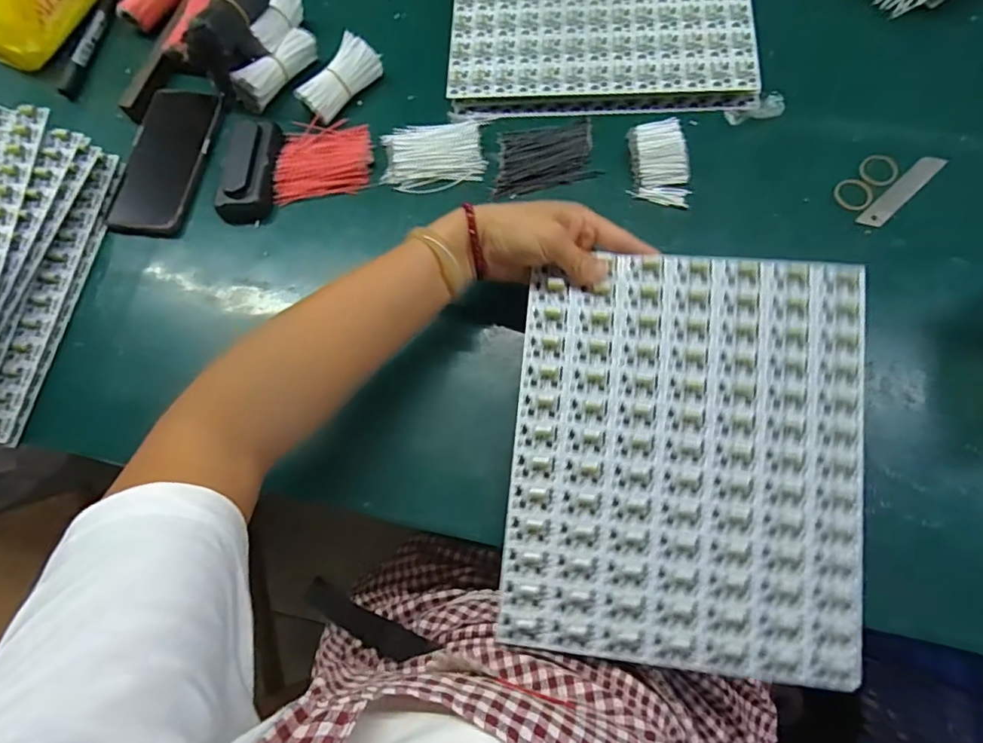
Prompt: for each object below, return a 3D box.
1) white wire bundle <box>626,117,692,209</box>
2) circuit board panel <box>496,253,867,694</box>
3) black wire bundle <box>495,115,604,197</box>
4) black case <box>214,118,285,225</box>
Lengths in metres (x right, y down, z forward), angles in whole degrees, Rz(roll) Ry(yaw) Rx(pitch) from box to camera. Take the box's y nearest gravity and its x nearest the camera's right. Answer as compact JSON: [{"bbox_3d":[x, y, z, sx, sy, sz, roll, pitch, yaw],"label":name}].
[{"bbox_3d":[0.154,-0.197,0.479,0.052,0.014,0.091,1,74,5],"label":"white wire bundle"},{"bbox_3d":[0.138,0.059,0.376,0.239,0.008,0.288,5,82,6],"label":"circuit board panel"},{"bbox_3d":[0.049,-0.202,0.495,0.097,0.010,0.063,-10,74,2],"label":"black wire bundle"},{"bbox_3d":[-0.232,-0.196,0.503,0.046,0.026,0.106,0,74,5],"label":"black case"}]

